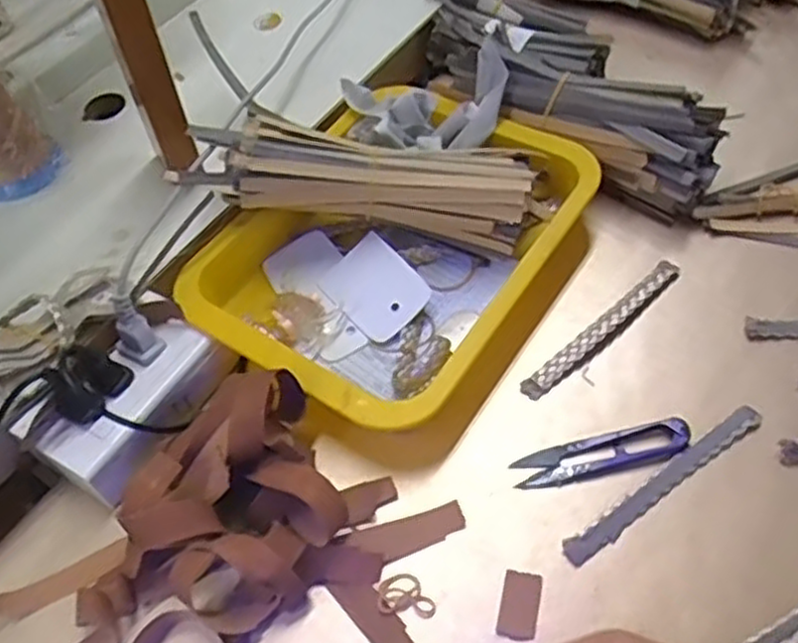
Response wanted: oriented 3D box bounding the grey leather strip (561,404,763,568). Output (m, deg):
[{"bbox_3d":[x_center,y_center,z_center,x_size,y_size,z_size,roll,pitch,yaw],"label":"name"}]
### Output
[{"bbox_3d":[0.148,0.089,0.421,0.140,0.006,0.014,-31,57,-16],"label":"grey leather strip"}]

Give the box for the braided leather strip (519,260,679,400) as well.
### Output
[{"bbox_3d":[0.132,0.003,0.486,0.138,0.009,0.016,-37,59,-20],"label":"braided leather strip"}]

